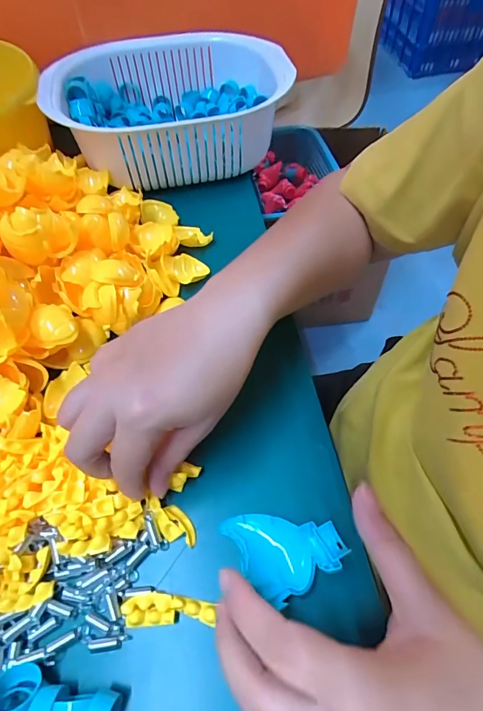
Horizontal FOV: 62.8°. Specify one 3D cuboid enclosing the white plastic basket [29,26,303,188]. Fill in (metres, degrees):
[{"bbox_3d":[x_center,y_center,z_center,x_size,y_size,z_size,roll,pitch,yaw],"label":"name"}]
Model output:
[{"bbox_3d":[-0.081,-0.282,0.462,0.261,0.084,0.214,-29,61,-16],"label":"white plastic basket"}]

